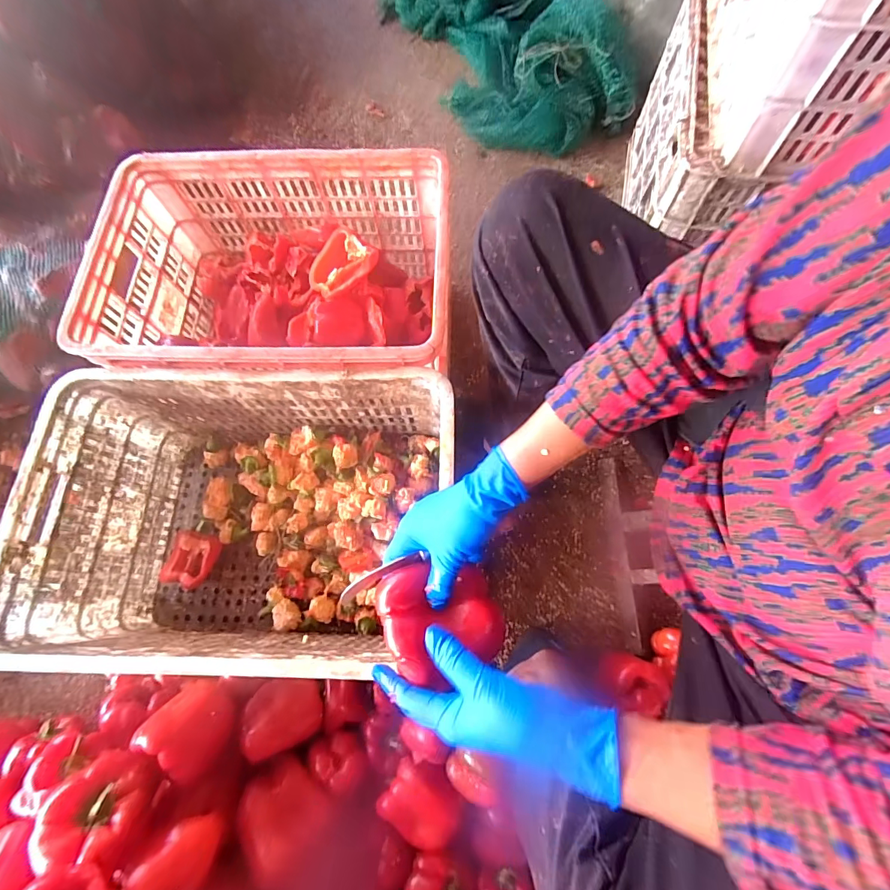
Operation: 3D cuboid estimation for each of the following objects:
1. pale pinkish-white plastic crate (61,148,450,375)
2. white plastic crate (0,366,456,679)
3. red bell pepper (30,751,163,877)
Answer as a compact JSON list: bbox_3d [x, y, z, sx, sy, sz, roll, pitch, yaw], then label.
[{"bbox_3d":[-0.253,-0.240,0.702,0.518,0.234,0.353,0,71,2],"label":"pale pinkish-white plastic crate"},{"bbox_3d":[-0.250,0.114,0.623,0.515,0.272,0.345,0,71,2],"label":"white plastic crate"},{"bbox_3d":[-0.376,0.394,0.461,0.088,0.073,0.087,0,71,2],"label":"red bell pepper"}]

